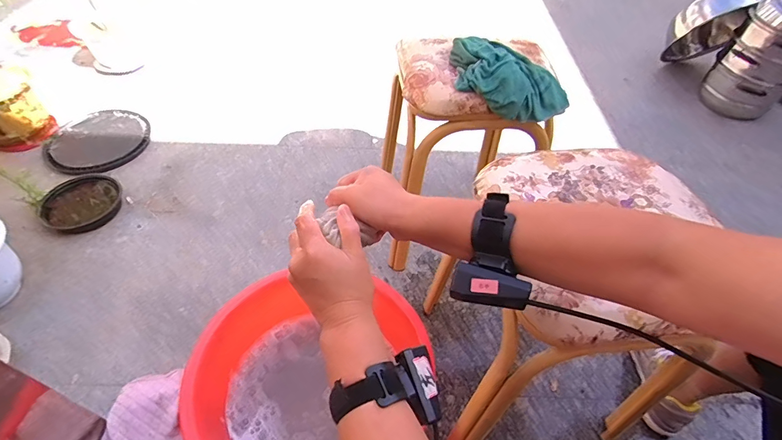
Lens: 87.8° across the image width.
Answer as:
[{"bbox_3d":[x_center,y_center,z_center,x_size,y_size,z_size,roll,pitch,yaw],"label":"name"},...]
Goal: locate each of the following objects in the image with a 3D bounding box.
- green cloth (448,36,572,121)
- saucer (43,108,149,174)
[{"bbox_3d":[0.211,-0.258,0.757,0.227,0.089,0.146,30,54,21],"label":"green cloth"},{"bbox_3d":[-0.963,-0.262,1.352,0.313,0.041,0.304,1,49,-2],"label":"saucer"}]

